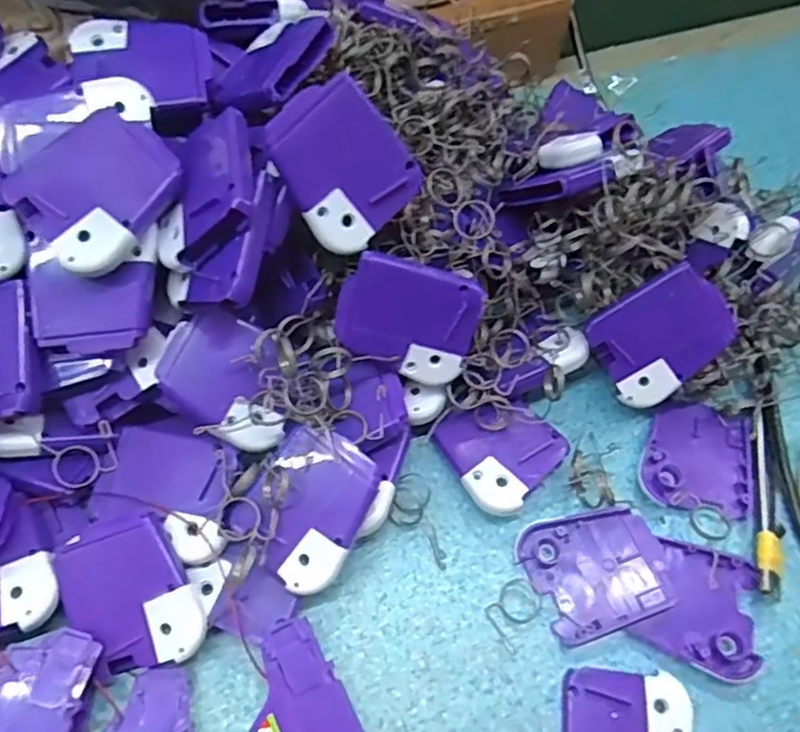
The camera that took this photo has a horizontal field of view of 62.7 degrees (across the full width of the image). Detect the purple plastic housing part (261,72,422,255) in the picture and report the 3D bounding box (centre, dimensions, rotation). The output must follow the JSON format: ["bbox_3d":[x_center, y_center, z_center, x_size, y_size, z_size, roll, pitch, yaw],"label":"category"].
[{"bbox_3d":[-0.024,-0.084,0.273,0.052,0.004,0.061,-44,113,-4],"label":"purple plastic housing part"}]

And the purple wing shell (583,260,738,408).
[{"bbox_3d":[0.126,-0.014,0.317,0.061,0.005,0.050,-33,92,15],"label":"purple wing shell"}]

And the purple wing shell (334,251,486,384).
[{"bbox_3d":[0.003,-0.020,0.294,0.061,0.053,0.007,10,21,-8],"label":"purple wing shell"}]

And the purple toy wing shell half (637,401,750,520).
[{"bbox_3d":[0.148,0.044,0.328,0.050,0.007,0.058,17,63,5],"label":"purple toy wing shell half"}]

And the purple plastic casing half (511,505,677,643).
[{"bbox_3d":[0.091,0.092,0.300,0.060,0.007,0.052,-16,64,-12],"label":"purple plastic casing half"}]

